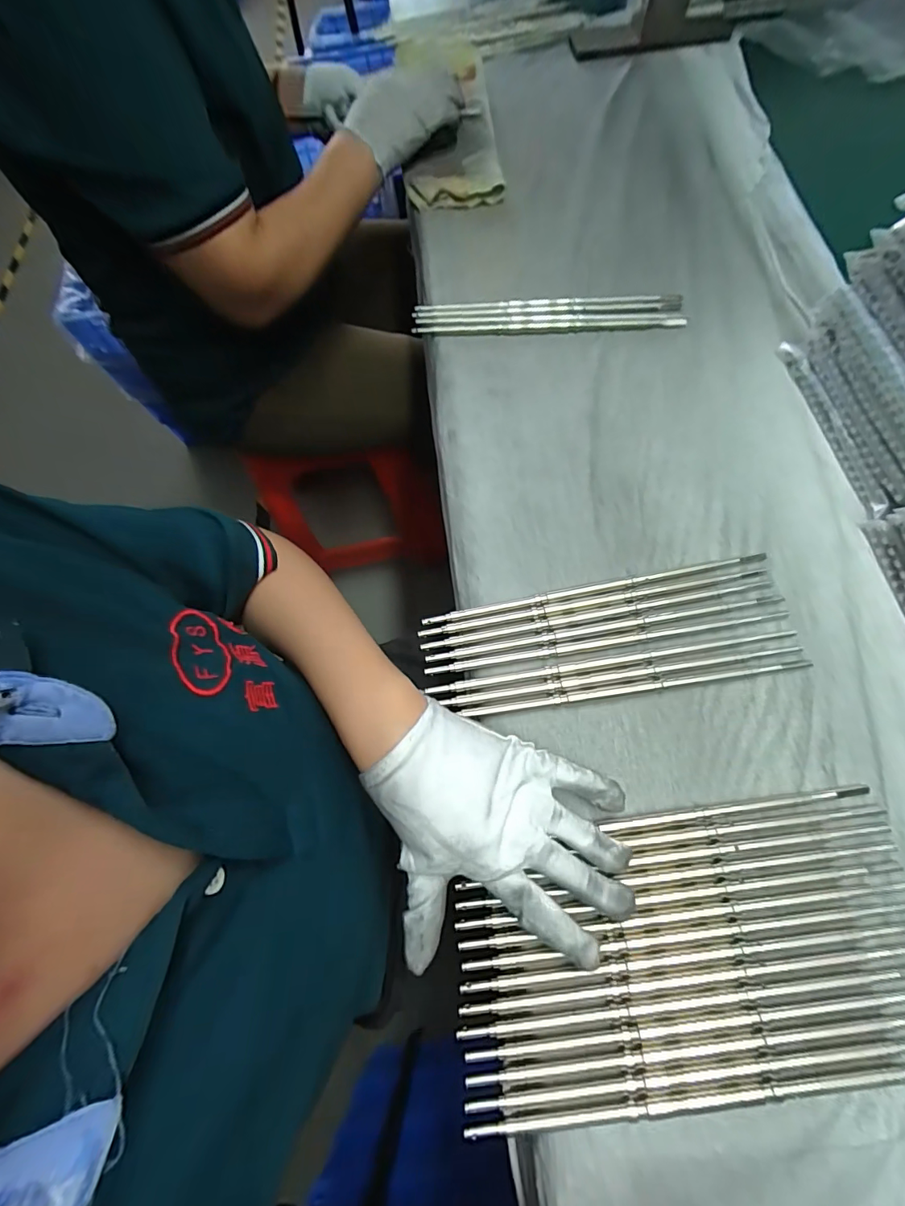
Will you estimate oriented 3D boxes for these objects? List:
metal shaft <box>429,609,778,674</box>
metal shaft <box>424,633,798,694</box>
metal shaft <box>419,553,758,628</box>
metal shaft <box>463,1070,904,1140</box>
[{"bbox_3d":[0.111,0.029,0.331,0.259,0.008,0.007,-9,68,-1],"label":"metal shaft"},{"bbox_3d":[0.112,0.041,0.323,0.258,0.004,0.007,-9,68,-1],"label":"metal shaft"},{"bbox_3d":[0.107,-0.011,0.344,0.260,0.005,0.008,-11,68,-1],"label":"metal shaft"},{"bbox_3d":[0.138,0.255,0.236,0.260,0.005,0.010,-7,68,0],"label":"metal shaft"}]

